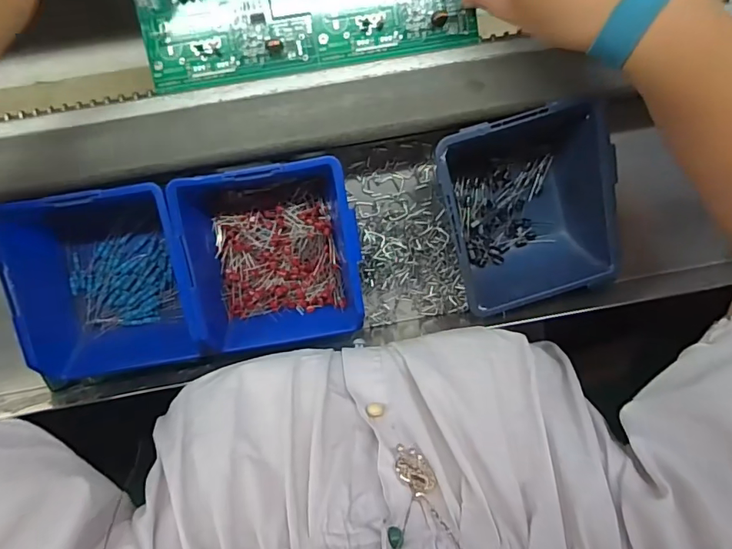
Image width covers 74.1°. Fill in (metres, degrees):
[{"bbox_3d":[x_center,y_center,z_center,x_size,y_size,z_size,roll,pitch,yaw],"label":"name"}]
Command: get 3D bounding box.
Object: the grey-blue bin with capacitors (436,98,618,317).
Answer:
[{"bbox_3d":[0.121,-0.043,0.371,0.124,0.072,0.145,-15,99,-1],"label":"grey-blue bin with capacitors"}]

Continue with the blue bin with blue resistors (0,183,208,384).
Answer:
[{"bbox_3d":[-0.183,0.008,0.358,0.121,0.064,0.130,-9,99,-2],"label":"blue bin with blue resistors"}]

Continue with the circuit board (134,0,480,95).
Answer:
[{"bbox_3d":[-0.041,-0.185,0.318,0.212,0.006,0.096,-9,99,-3],"label":"circuit board"}]

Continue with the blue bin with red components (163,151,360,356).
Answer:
[{"bbox_3d":[-0.067,-0.011,0.365,0.119,0.066,0.129,-8,99,-2],"label":"blue bin with red components"}]

